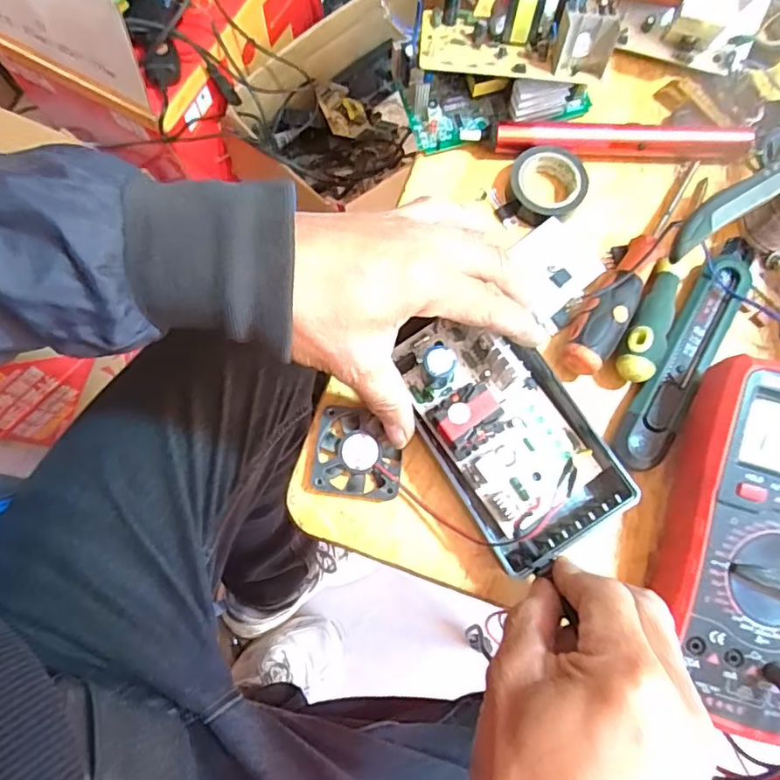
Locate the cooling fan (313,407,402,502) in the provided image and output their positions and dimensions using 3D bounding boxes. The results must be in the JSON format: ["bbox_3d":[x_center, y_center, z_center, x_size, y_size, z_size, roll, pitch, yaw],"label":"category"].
[{"bbox_3d":[-0.018,0.037,0.330,0.048,0.010,0.050,7,77,1],"label":"cooling fan"}]

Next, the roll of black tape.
[{"bbox_3d":[0.102,-0.131,0.370,0.048,0.021,0.054,11,77,2],"label":"roll of black tape"}]

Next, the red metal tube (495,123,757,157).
[{"bbox_3d":[0.153,-0.165,0.374,0.165,0.013,0.020,0,77,-1],"label":"red metal tube"}]

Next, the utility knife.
[{"bbox_3d":[0.179,-0.025,0.338,0.029,0.010,0.160,31,78,6],"label":"utility knife"}]

